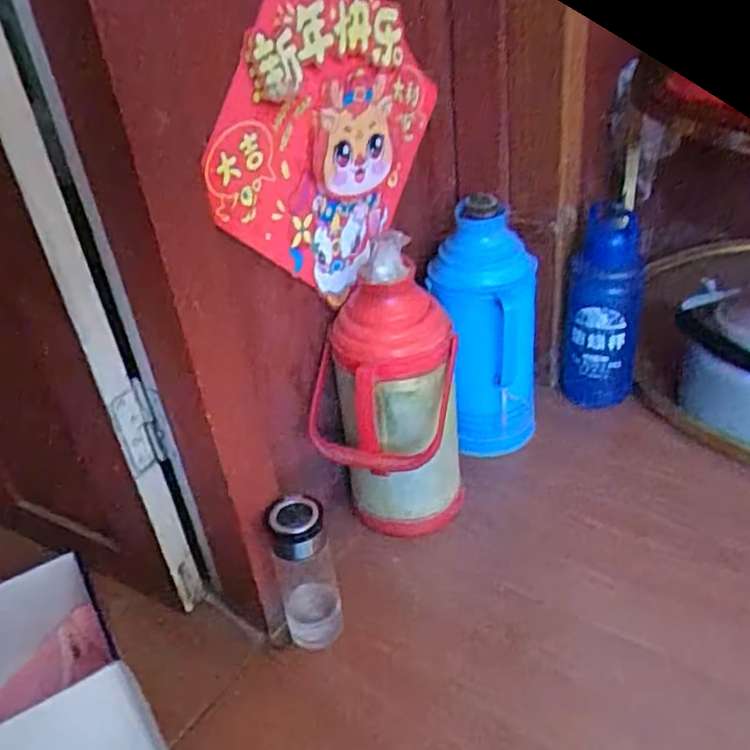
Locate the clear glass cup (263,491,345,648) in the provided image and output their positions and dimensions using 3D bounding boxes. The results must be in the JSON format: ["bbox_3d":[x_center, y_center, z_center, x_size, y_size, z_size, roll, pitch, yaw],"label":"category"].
[{"bbox_3d":[-0.078,0.226,0.782,0.068,0.198,0.056,-16,35,-13],"label":"clear glass cup"}]

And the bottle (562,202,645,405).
[{"bbox_3d":[0.350,-0.096,1.077,0.106,0.304,0.104,4,36,16],"label":"bottle"}]

